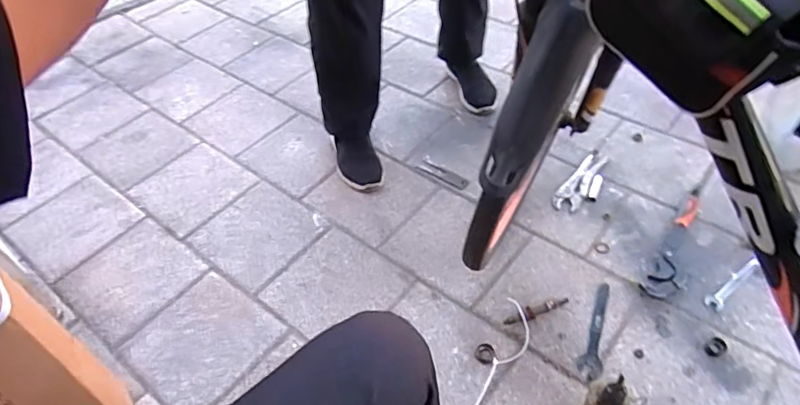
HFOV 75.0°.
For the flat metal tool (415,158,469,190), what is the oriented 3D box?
[{"bbox_3d":[0.110,-0.071,1.322,0.143,0.010,0.040,26,62,23],"label":"flat metal tool"}]

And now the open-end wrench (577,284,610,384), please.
[{"bbox_3d":[0.380,0.248,1.022,0.044,0.008,0.215,11,49,15],"label":"open-end wrench"}]

